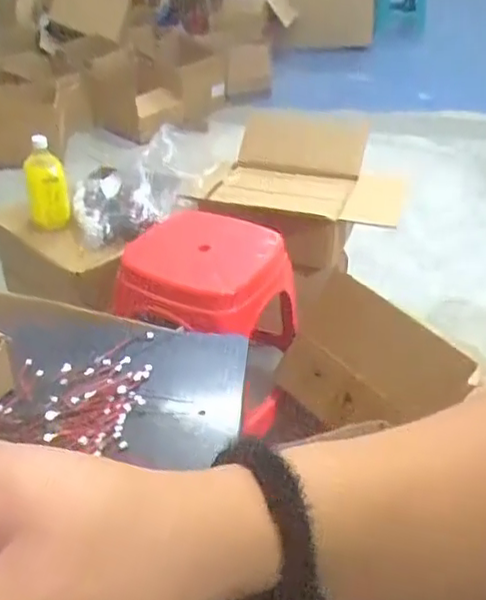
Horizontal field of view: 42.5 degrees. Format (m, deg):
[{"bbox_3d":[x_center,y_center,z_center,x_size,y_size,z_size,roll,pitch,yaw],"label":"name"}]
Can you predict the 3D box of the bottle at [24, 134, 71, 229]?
[{"bbox_3d":[-0.421,-0.239,1.339,0.083,0.209,0.092,-14,39,-19],"label":"bottle"}]

